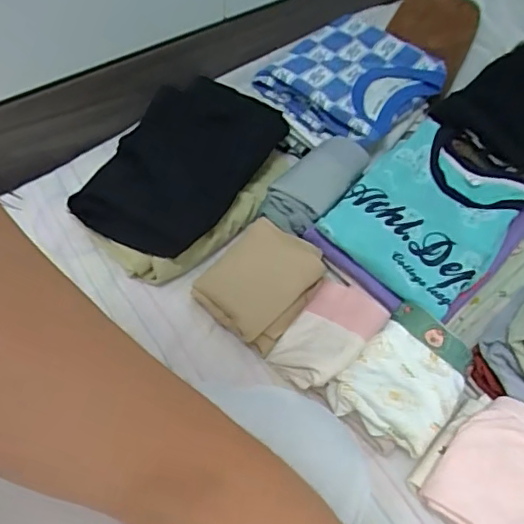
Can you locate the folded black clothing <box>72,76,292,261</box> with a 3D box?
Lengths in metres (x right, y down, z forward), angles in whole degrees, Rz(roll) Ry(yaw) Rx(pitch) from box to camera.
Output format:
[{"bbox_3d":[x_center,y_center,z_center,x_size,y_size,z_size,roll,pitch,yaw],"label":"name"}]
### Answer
[{"bbox_3d":[-0.074,-0.111,0.587,0.141,0.048,0.238,25,55,15],"label":"folded black clothing"}]

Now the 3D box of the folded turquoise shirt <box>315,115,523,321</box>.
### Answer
[{"bbox_3d":[0.172,-0.055,0.565,0.149,0.029,0.203,34,58,21],"label":"folded turquoise shirt"}]

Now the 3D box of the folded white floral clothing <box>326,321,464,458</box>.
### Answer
[{"bbox_3d":[0.113,0.105,0.468,0.089,0.026,0.092,31,56,19],"label":"folded white floral clothing"}]

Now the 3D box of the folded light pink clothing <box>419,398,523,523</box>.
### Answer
[{"bbox_3d":[0.184,0.165,0.424,0.091,0.048,0.103,34,58,21],"label":"folded light pink clothing"}]

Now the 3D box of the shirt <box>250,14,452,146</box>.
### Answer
[{"bbox_3d":[0.112,-0.225,0.666,0.167,0.041,0.184,31,57,19],"label":"shirt"}]

